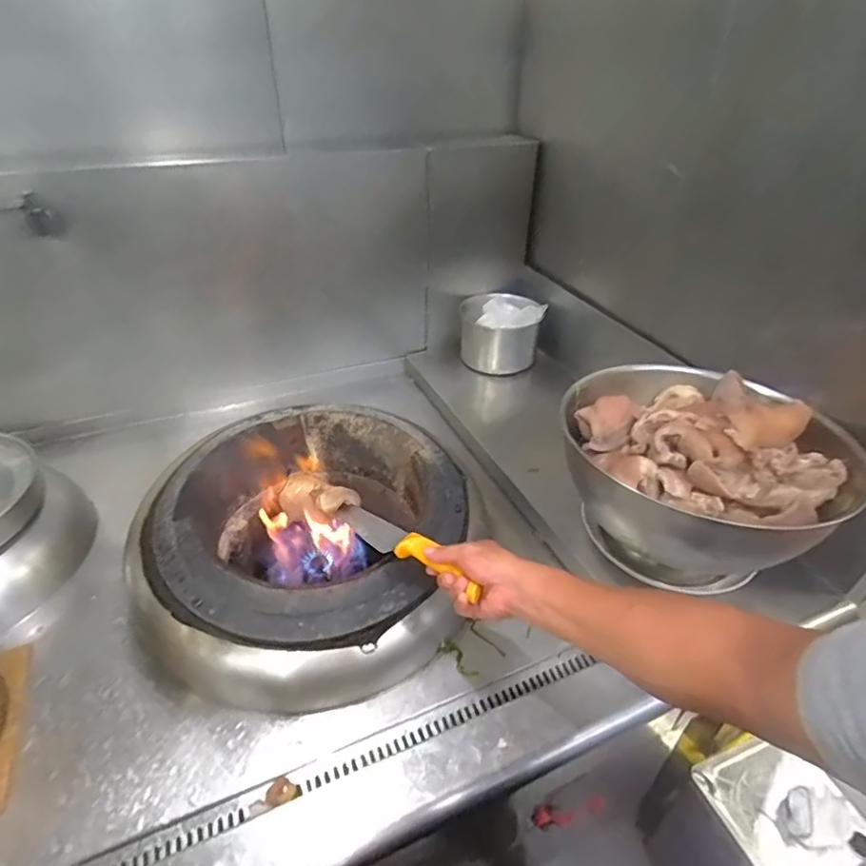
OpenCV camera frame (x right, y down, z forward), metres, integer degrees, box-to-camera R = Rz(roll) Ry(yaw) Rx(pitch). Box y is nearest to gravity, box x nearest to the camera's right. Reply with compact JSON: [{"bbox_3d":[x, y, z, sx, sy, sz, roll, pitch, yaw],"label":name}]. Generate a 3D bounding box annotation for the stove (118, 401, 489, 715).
[{"bbox_3d":[-0.195,0.168,0.848,0.463,0.211,0.463,13,37,18],"label":"stove"}]

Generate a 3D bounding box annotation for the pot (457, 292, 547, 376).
[{"bbox_3d":[0.158,-0.242,1.281,0.179,0.141,0.164,0,35,0],"label":"pot"}]

